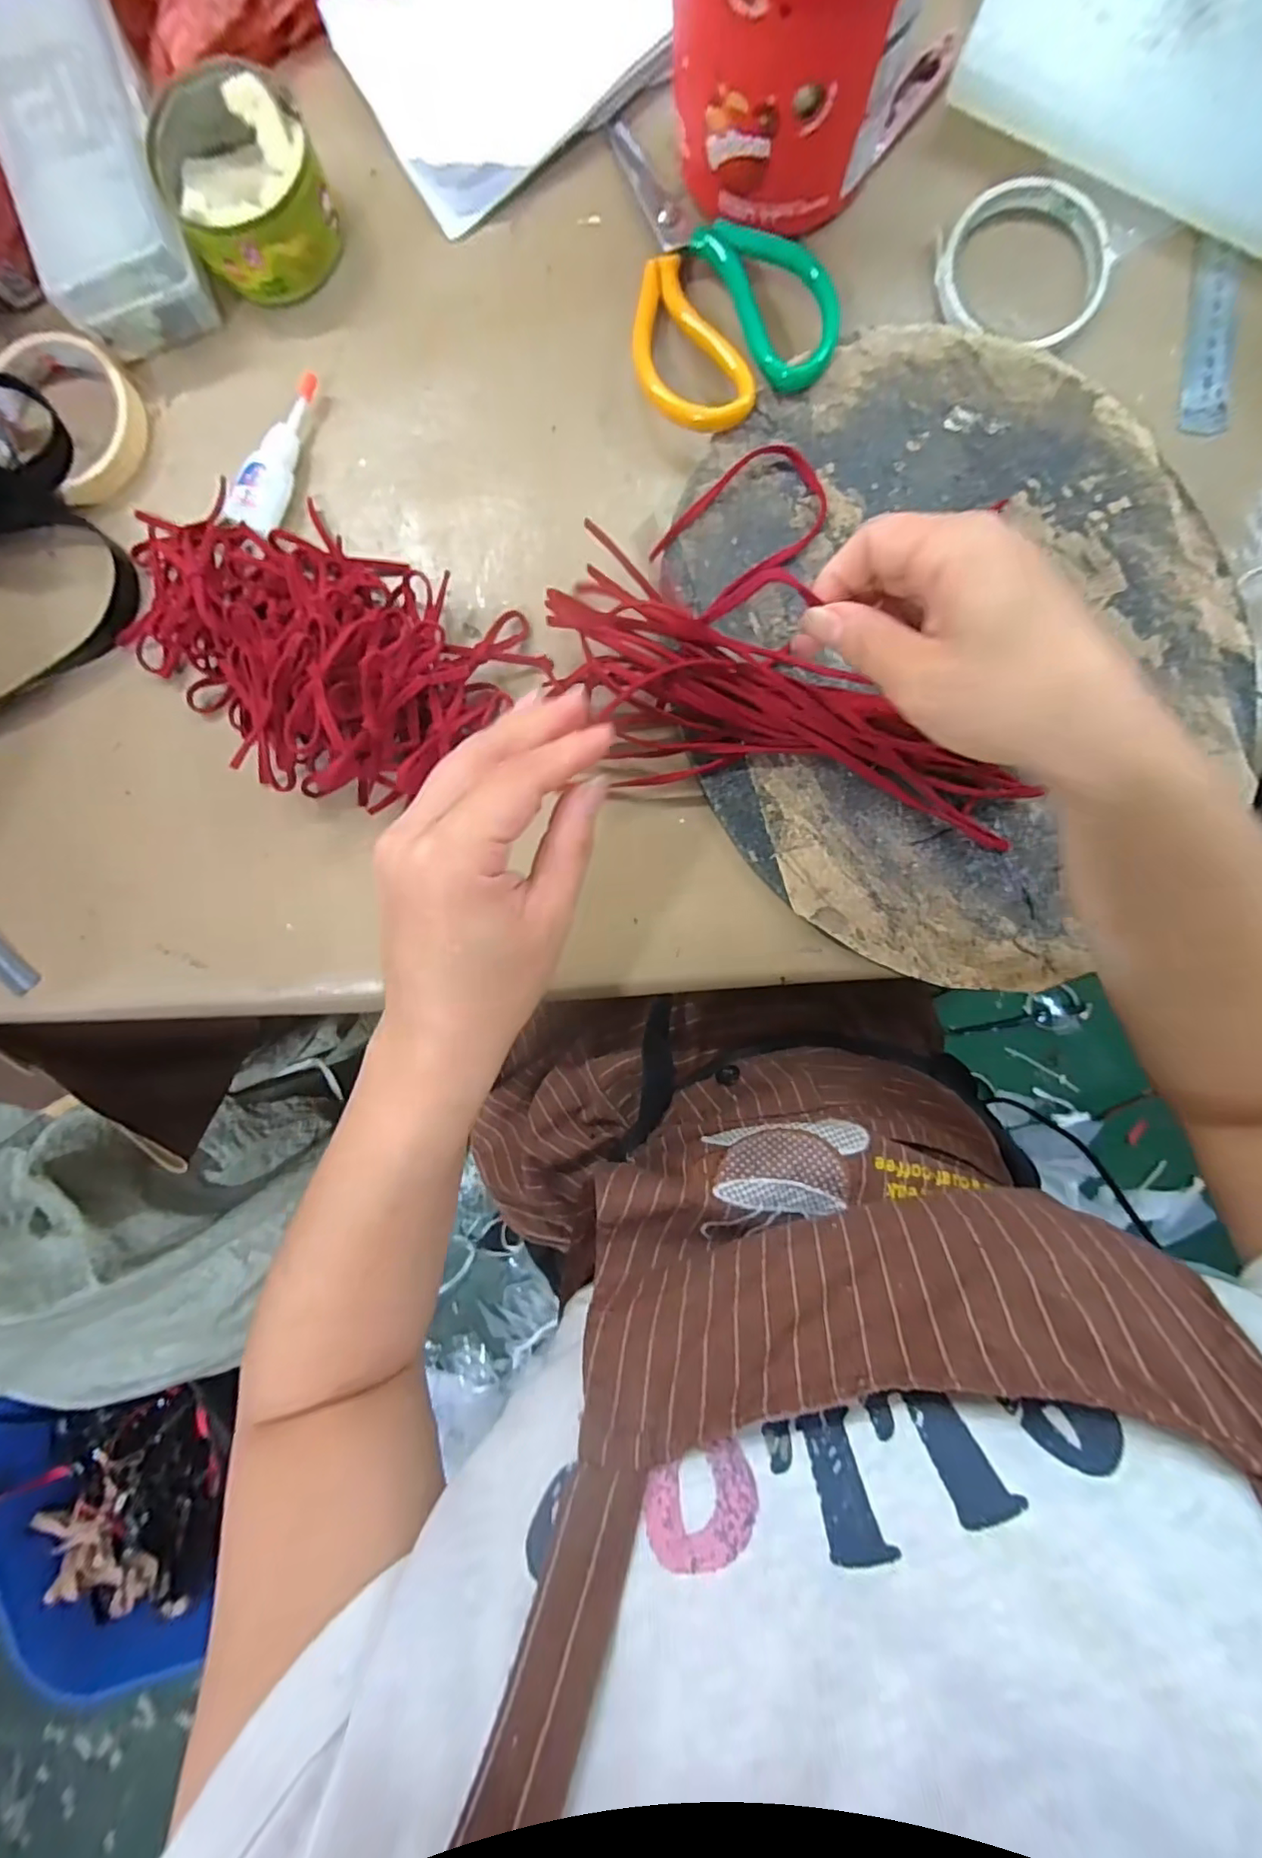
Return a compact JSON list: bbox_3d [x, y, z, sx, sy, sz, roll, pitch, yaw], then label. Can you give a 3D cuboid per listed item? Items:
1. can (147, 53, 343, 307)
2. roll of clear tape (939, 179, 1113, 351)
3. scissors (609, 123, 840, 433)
[{"bbox_3d":[-0.205,-0.401,0.327,0.079,0.050,0.089,-21,90,4],"label":"can"},{"bbox_3d":[0.211,-0.354,0.320,0.091,0.011,0.084,0,91,4],"label":"roll of clear tape"},{"bbox_3d":[0.036,-0.358,0.319,0.099,0.024,0.170,-24,90,4],"label":"scissors"}]

